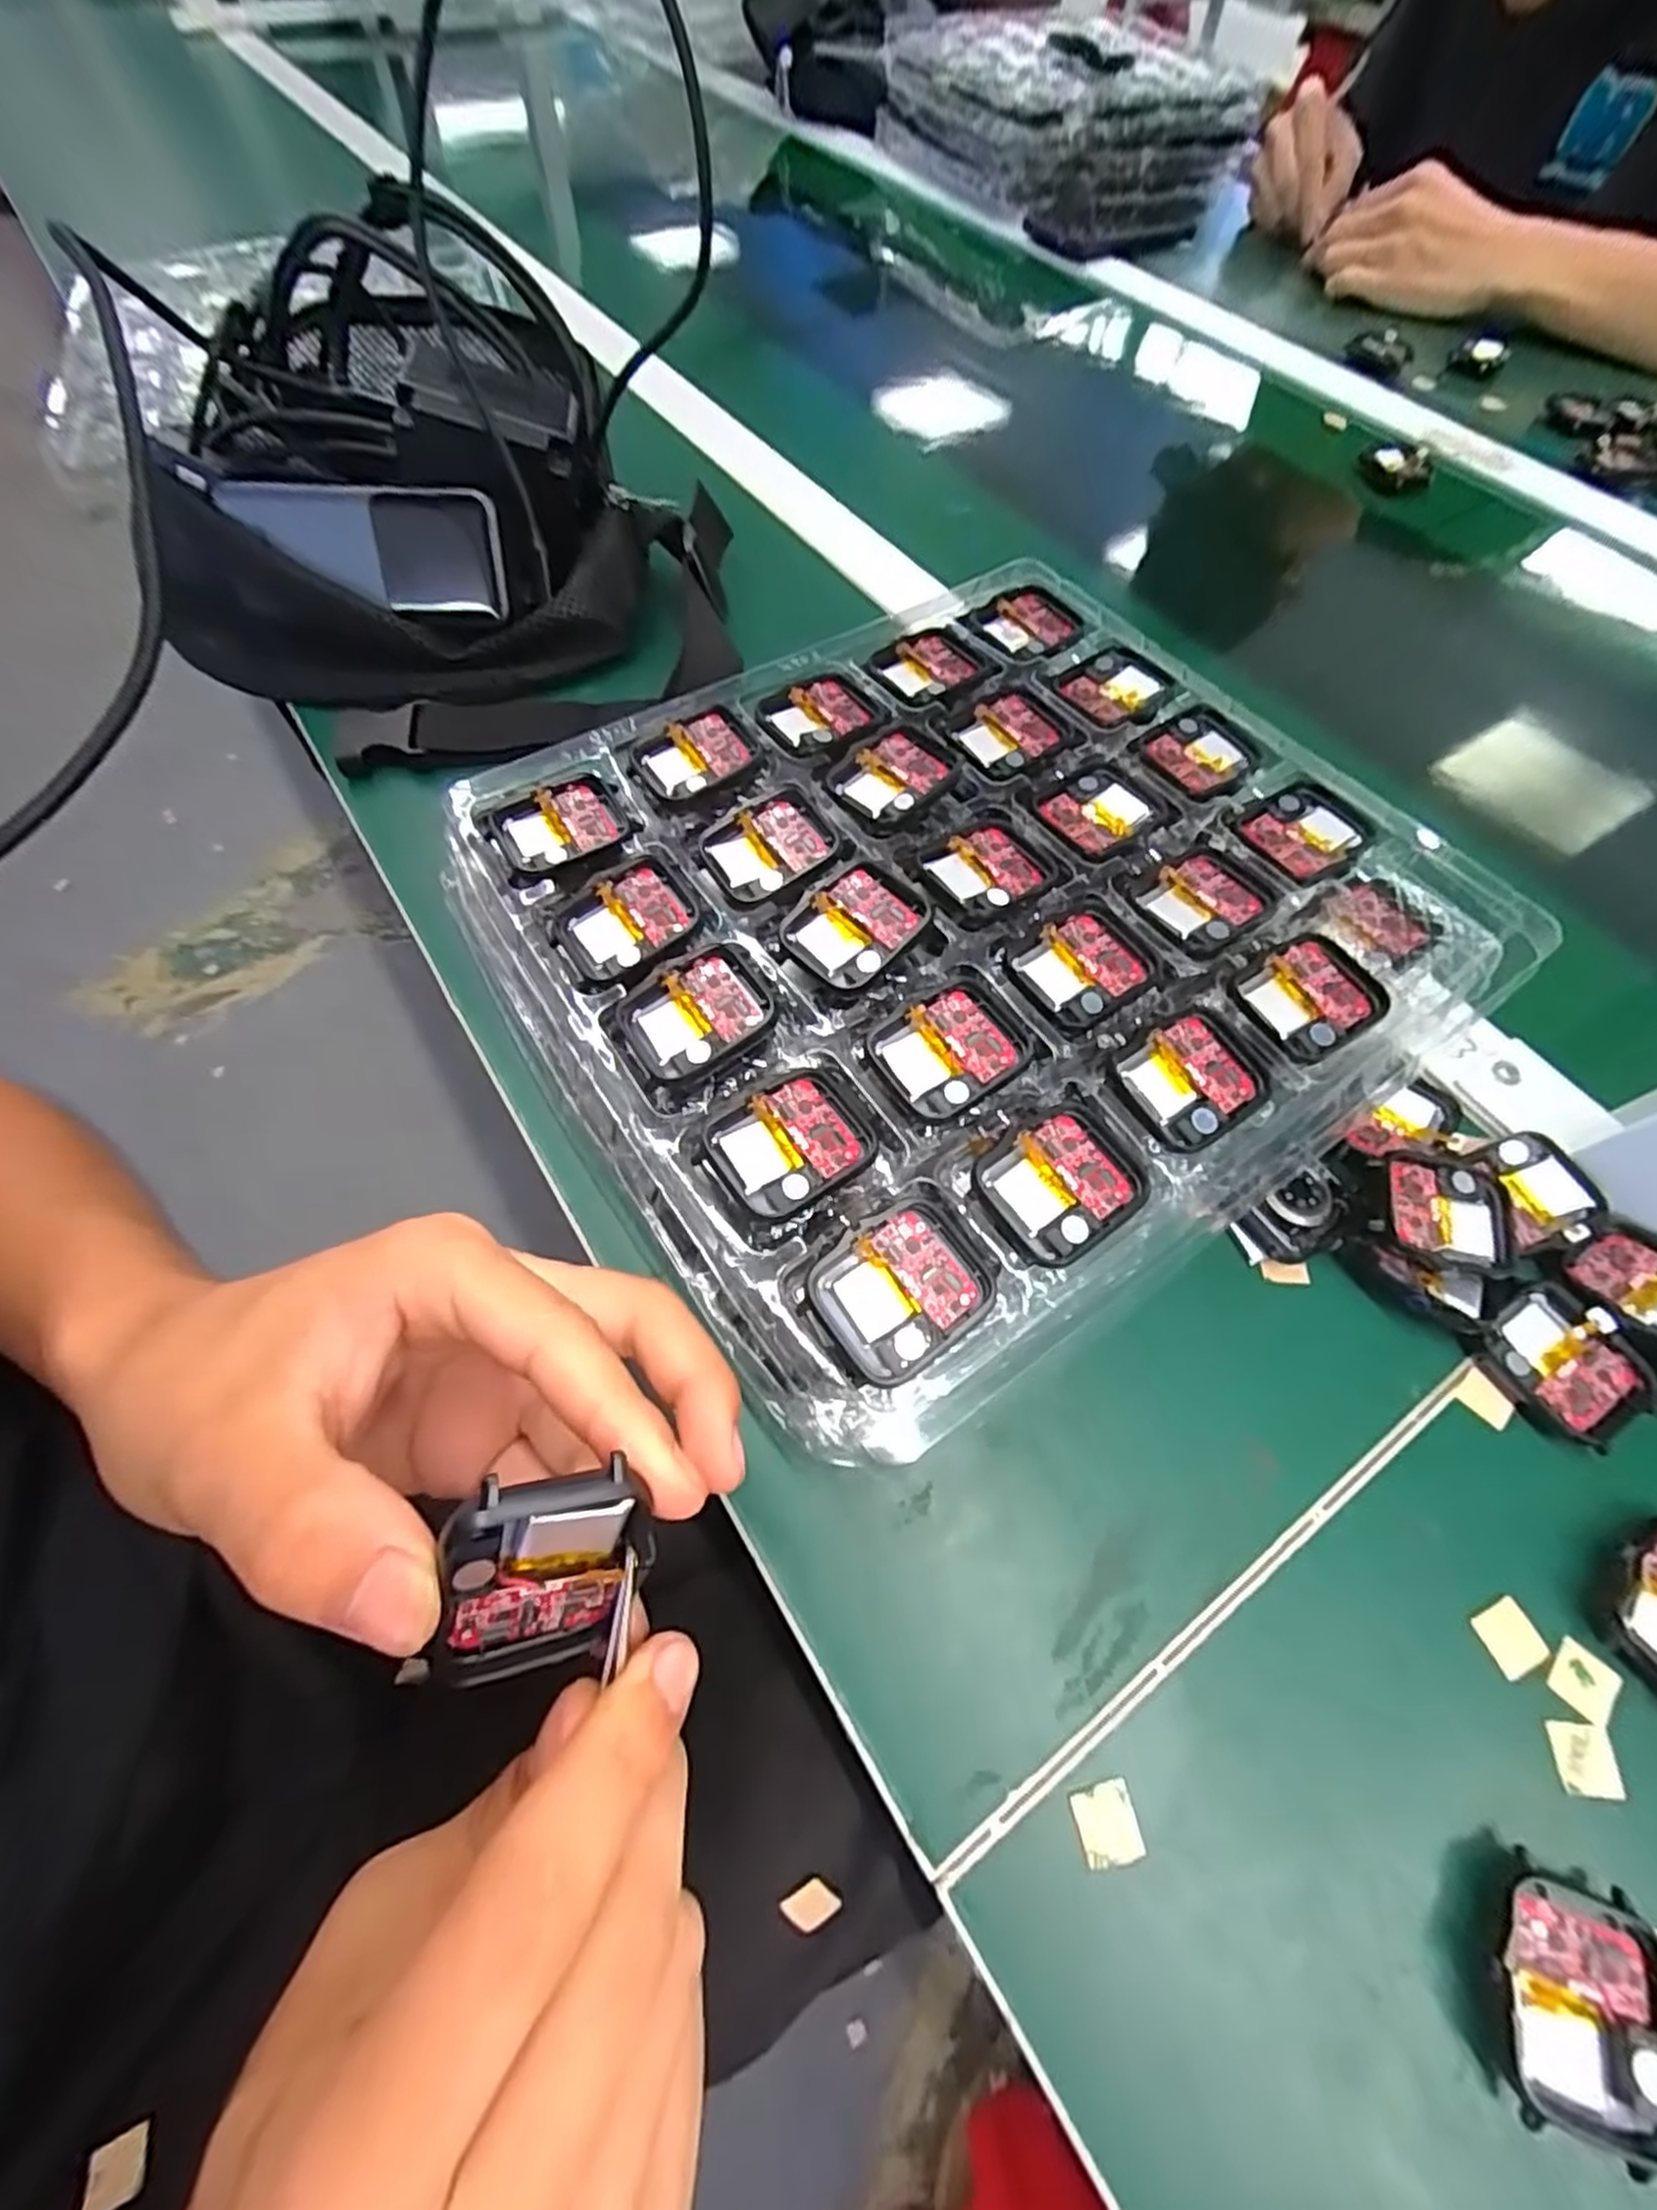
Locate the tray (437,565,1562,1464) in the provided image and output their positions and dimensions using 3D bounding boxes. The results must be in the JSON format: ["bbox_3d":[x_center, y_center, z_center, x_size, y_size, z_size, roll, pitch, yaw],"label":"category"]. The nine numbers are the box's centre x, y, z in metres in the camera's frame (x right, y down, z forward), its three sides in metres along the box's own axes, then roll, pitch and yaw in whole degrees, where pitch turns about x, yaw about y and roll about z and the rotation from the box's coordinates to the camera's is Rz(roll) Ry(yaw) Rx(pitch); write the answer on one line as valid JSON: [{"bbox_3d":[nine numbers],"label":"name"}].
[{"bbox_3d":[0.053,-0.073,0.271,0.304,0.037,0.264,-30,68,-16],"label":"tray"}]

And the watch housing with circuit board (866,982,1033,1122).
[{"bbox_3d":[0.037,-0.016,0.230,0.043,0.004,0.036,-26,66,-15],"label":"watch housing with circuit board"}]

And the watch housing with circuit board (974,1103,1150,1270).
[{"bbox_3d":[0.066,0.022,0.217,0.044,0.005,0.039,-26,67,-15],"label":"watch housing with circuit board"}]

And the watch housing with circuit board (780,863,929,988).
[{"bbox_3d":[0.009,-0.059,0.247,0.037,0.007,0.038,39,68,17],"label":"watch housing with circuit board"}]

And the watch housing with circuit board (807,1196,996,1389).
[{"bbox_3d":[0.020,0.048,0.202,0.046,0.008,0.038,-30,67,-16],"label":"watch housing with circuit board"}]

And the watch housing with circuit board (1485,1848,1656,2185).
[{"bbox_3d":[0.174,0.210,0.180,0.040,0.012,0.047,19,64,8],"label":"watch housing with circuit board"}]

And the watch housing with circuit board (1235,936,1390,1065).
[{"bbox_3d":[0.156,-0.035,0.247,0.042,0.007,0.036,-26,67,-15],"label":"watch housing with circuit board"}]

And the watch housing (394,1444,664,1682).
[{"bbox_3d":[-0.054,0.091,0.146,0.038,0.047,0.008,13,17,-31],"label":"watch housing"}]

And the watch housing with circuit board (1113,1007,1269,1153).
[{"bbox_3d":[0.111,-0.008,0.231,0.041,0.006,0.037,-27,67,-15],"label":"watch housing with circuit board"}]

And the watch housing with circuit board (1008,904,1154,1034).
[{"bbox_3d":[0.082,-0.044,0.247,0.042,0.004,0.034,-32,68,-17],"label":"watch housing with circuit board"}]

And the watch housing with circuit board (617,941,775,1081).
[{"bbox_3d":[-0.039,-0.029,0.233,0.045,0.005,0.035,-28,67,-15],"label":"watch housing with circuit board"}]

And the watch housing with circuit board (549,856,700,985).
[{"bbox_3d":[-0.066,-0.060,0.248,0.044,0.006,0.036,-24,66,-14],"label":"watch housing with circuit board"}]

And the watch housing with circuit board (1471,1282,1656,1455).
[{"bbox_3d":[0.233,0.082,0.243,0.037,0.013,0.042,-26,67,-15],"label":"watch housing with circuit board"}]

